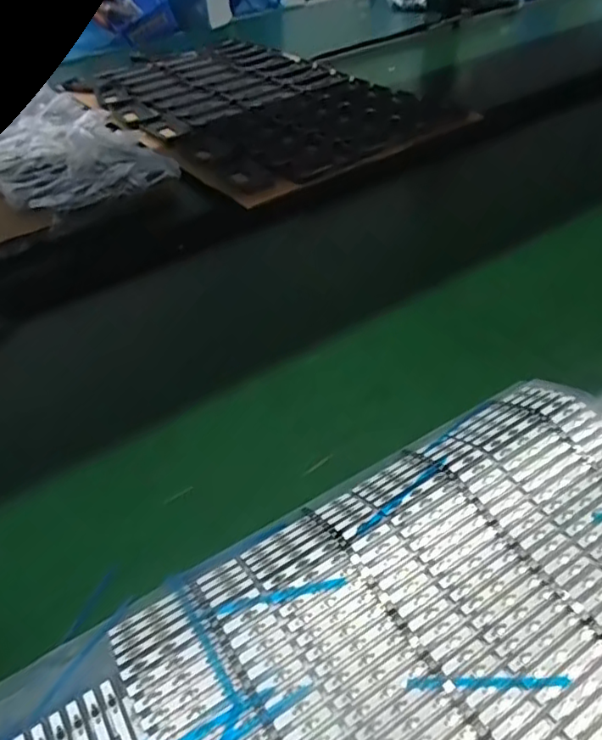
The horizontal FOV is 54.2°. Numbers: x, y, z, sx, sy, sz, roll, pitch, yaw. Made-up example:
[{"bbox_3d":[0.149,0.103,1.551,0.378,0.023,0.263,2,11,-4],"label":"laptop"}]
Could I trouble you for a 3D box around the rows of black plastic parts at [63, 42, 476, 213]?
[{"bbox_3d":[-0.069,-0.318,0.717,0.290,0.032,0.470,-30,48,-23],"label":"rows of black plastic parts"}]

